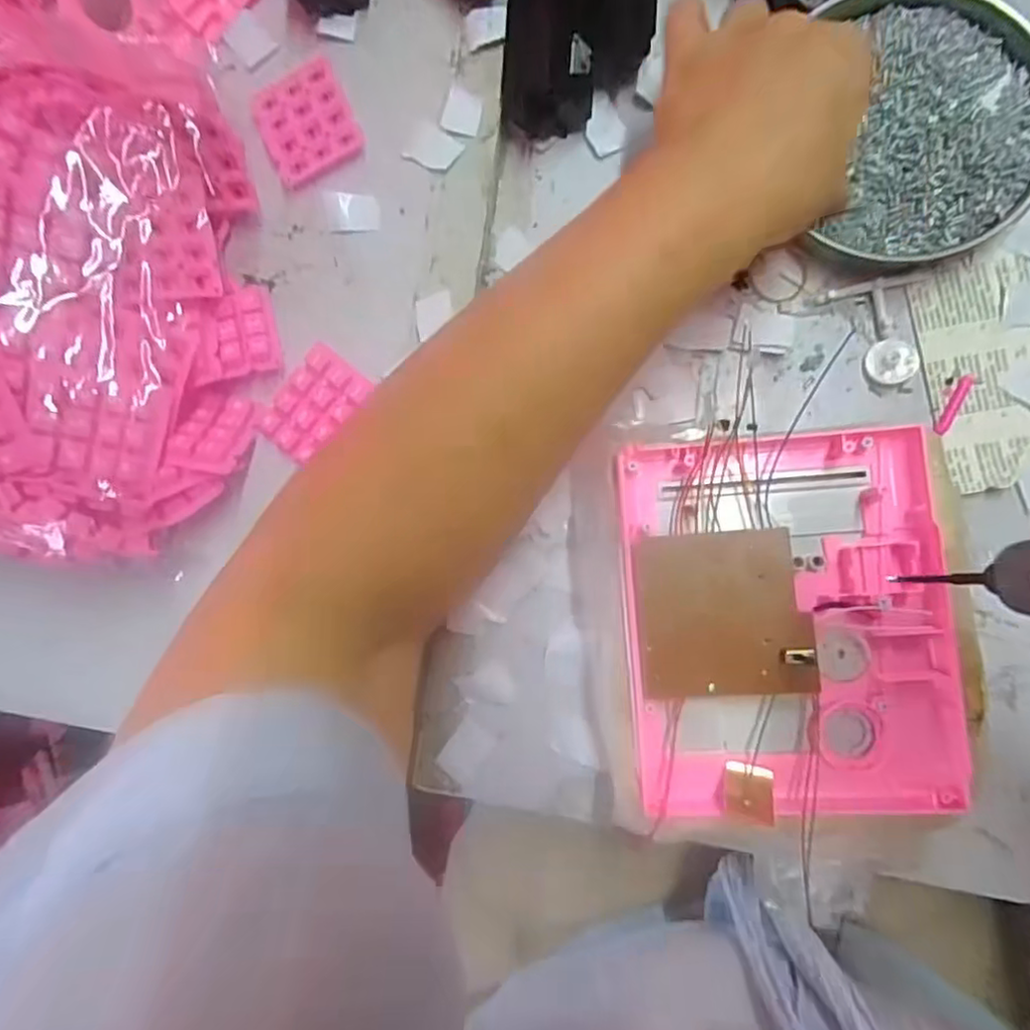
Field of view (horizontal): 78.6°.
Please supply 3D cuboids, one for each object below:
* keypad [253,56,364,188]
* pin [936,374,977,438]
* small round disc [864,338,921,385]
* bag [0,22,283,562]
[{"bbox_3d":[-0.116,-0.218,0.347,0.051,0.004,0.059,-26,86,5],"label":"keypad"},{"bbox_3d":[0.217,-0.055,0.309,0.007,0.004,0.035,30,91,6],"label":"pin"},{"bbox_3d":[0.189,-0.077,0.314,0.024,0.004,0.023,0,88,6],"label":"small round disc"},{"bbox_3d":[-0.241,-0.107,0.309,0.215,0.097,0.246,5,89,6],"label":"bag"}]

